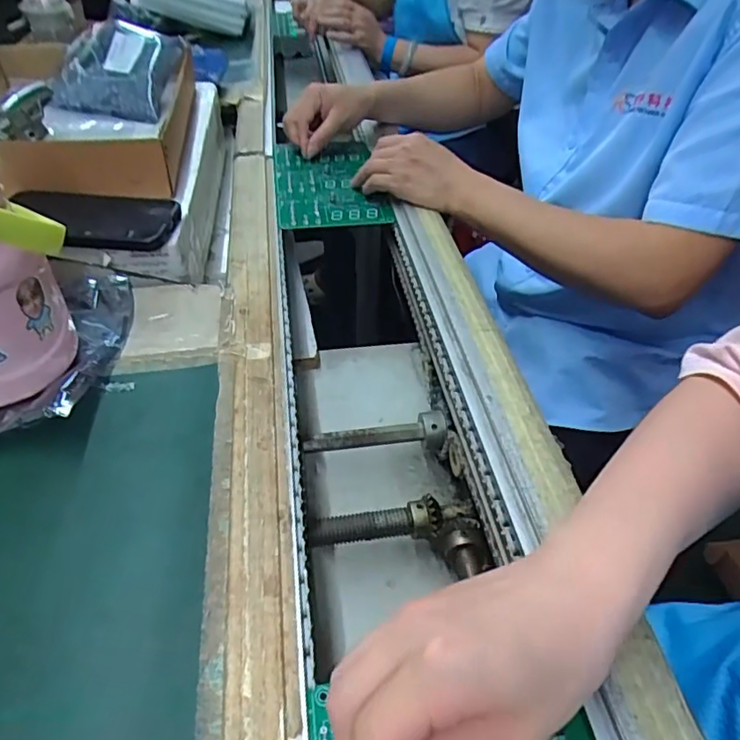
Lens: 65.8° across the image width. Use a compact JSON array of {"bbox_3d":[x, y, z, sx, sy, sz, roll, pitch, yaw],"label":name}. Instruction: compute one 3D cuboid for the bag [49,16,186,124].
[{"bbox_3d":[-0.320,-0.371,0.709,0.161,0.042,0.138,12,77,15],"label":"bag"}]

